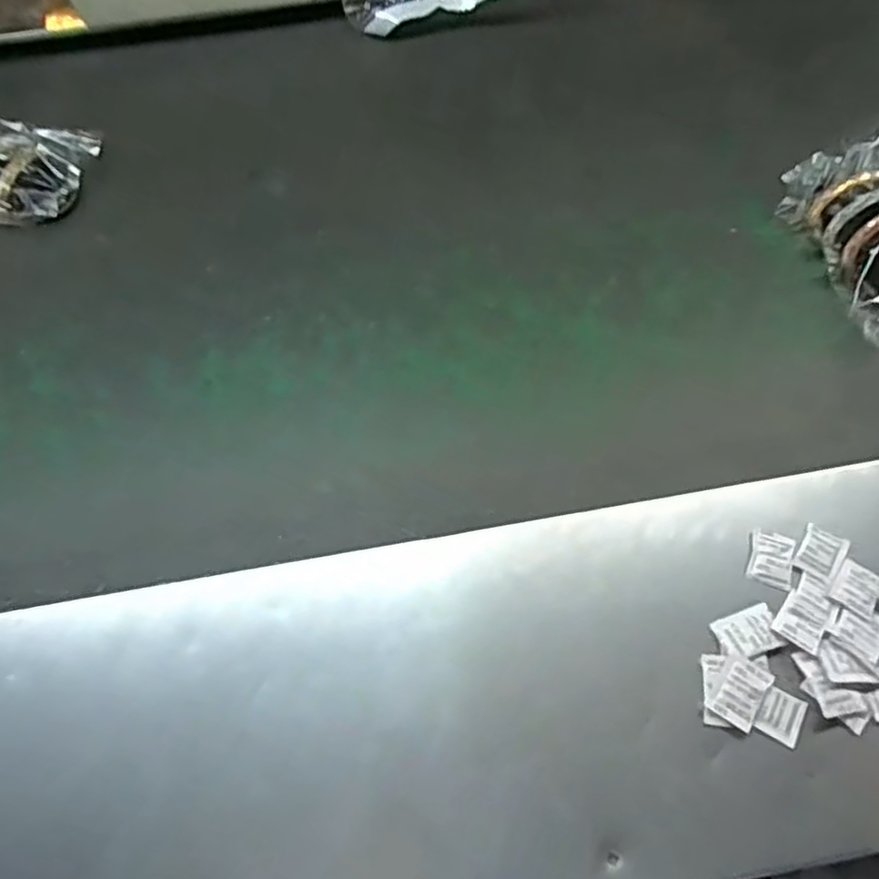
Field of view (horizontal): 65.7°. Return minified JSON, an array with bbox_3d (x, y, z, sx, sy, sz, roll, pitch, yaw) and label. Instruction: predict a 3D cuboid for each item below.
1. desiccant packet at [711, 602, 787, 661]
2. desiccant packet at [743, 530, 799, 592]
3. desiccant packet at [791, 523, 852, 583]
[{"bbox_3d":[0.205,0.128,0.452,0.041,0.004,0.029,-17,58,-7],"label":"desiccant packet"},{"bbox_3d":[0.234,0.083,0.480,0.029,0.004,0.041,17,61,14],"label":"desiccant packet"},{"bbox_3d":[0.268,0.079,0.476,0.028,0.004,0.038,28,64,19],"label":"desiccant packet"}]

